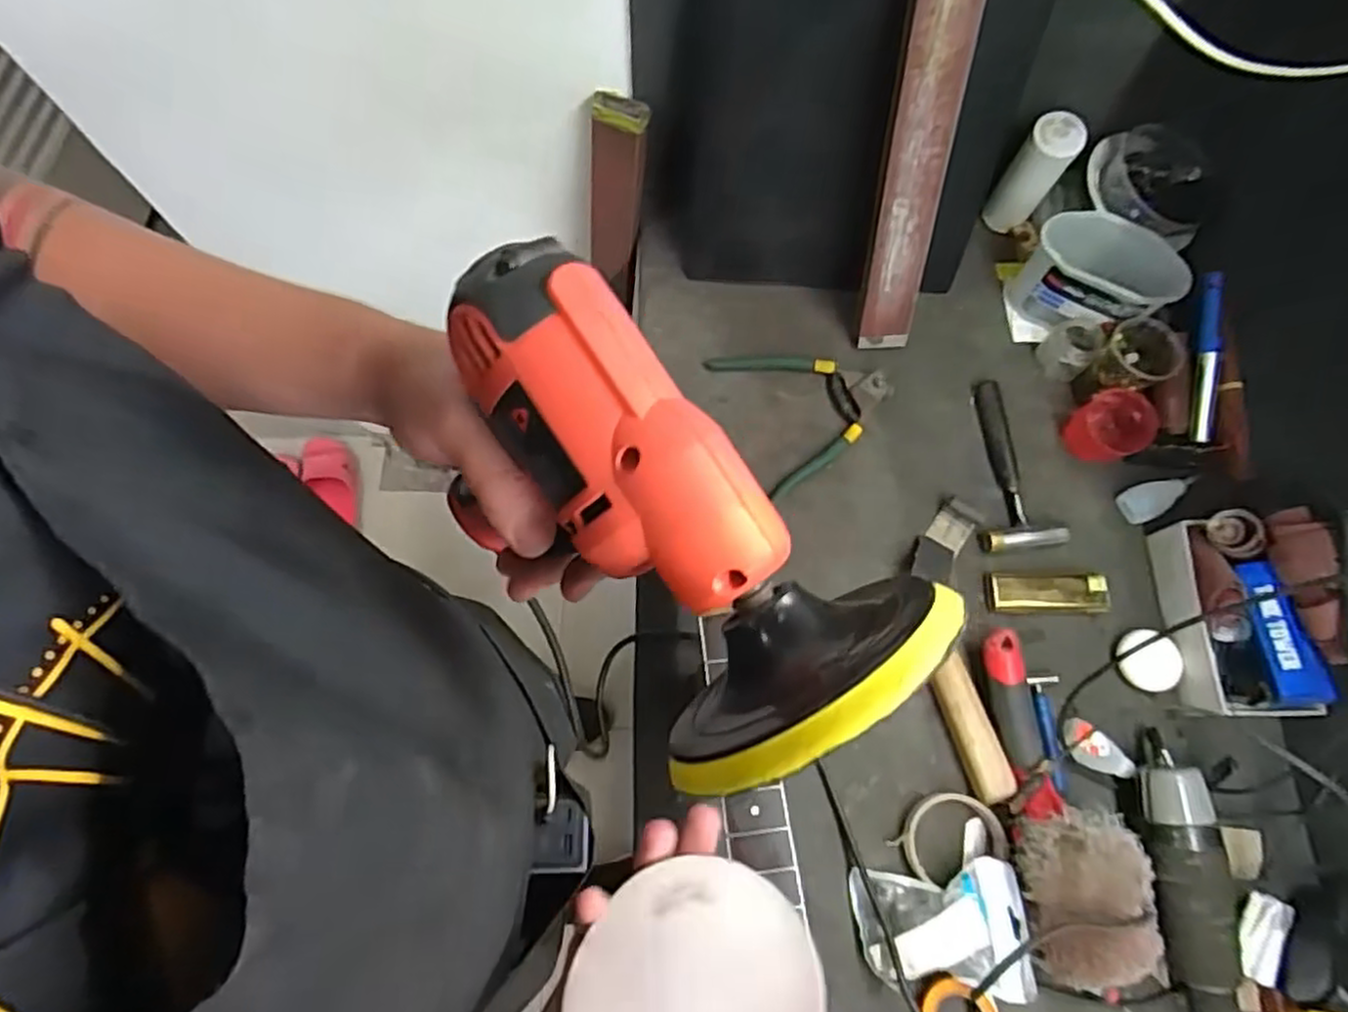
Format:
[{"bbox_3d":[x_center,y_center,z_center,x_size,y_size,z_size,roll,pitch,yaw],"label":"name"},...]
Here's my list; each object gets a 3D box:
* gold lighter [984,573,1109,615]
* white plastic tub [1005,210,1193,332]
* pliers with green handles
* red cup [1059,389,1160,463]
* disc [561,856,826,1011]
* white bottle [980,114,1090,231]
[{"bbox_3d":[0.358,0.083,0.698,0.110,0.018,0.039,1,72,0],"label":"gold lighter"},{"bbox_3d":[0.426,-0.229,0.742,0.141,0.103,0.087,22,73,7],"label":"white plastic tub"},{"bbox_3d":[0.138,-0.117,0.768,0.158,0.014,0.167,-27,78,9],"label":"pliers with green handles"},{"bbox_3d":[0.437,-0.077,0.728,0.061,0.062,0.066,0,72,0],"label":"red cup"},{"bbox_3d":[0.008,0.227,0.338,0.116,0.009,0.112,-11,38,9],"label":"disc"},{"bbox_3d":[0.367,-0.335,0.756,0.051,0.141,0.042,35,75,11],"label":"white bottle"}]

